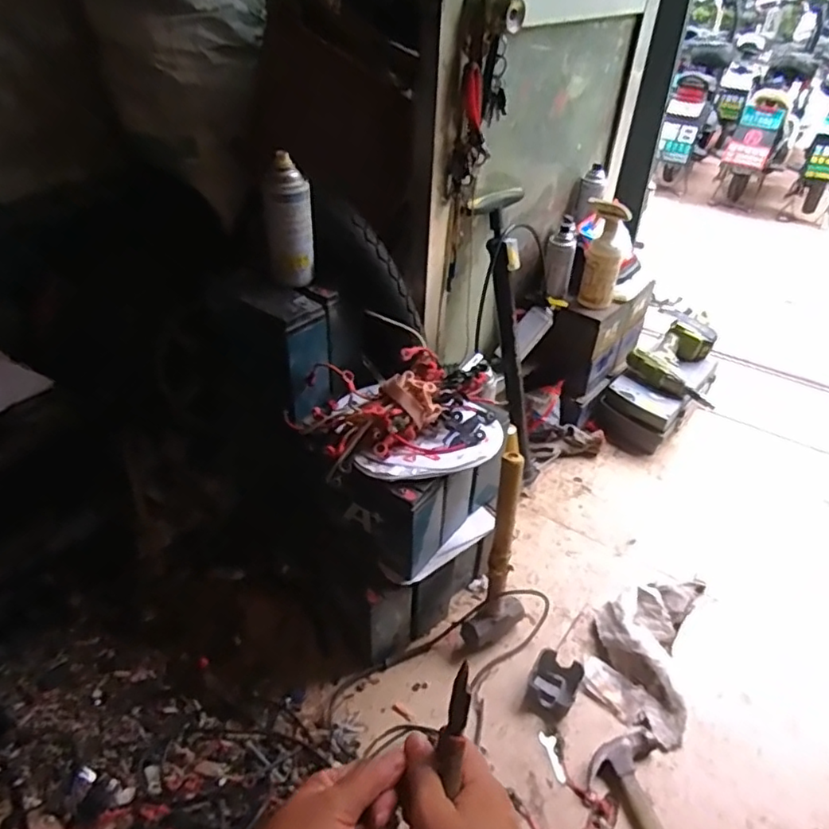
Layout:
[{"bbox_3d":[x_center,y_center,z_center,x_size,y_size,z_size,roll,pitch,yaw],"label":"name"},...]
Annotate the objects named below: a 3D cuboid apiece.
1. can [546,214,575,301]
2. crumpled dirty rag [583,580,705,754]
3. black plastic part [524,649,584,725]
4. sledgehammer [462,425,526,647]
[{"bbox_3d":[0.315,-0.345,1.307,0.061,0.171,0.064,6,16,2],"label":"can"},{"bbox_3d":[0.381,0.365,0.986,0.162,0.056,0.307,18,39,16],"label":"crumpled dirty rag"},{"bbox_3d":[0.213,0.417,0.921,0.069,0.023,0.096,24,55,24],"label":"black plastic part"},{"bbox_3d":[0.136,0.227,0.908,0.087,0.326,0.130,18,39,16],"label":"sledgehammer"}]

